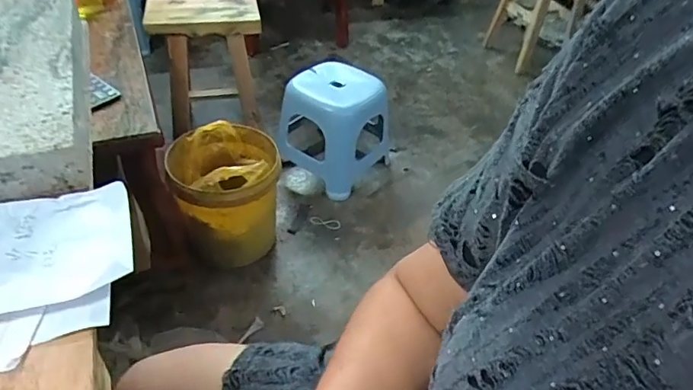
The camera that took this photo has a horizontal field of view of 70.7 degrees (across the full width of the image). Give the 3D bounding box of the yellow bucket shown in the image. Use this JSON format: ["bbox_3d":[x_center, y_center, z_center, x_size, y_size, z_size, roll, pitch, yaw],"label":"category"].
[{"bbox_3d":[-0.307,0.005,1.268,0.245,0.300,0.253,3,42,-3],"label":"yellow bucket"}]

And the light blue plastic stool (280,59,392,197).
[{"bbox_3d":[-0.019,-0.223,1.547,0.286,0.309,0.287,-31,54,-34],"label":"light blue plastic stool"}]

